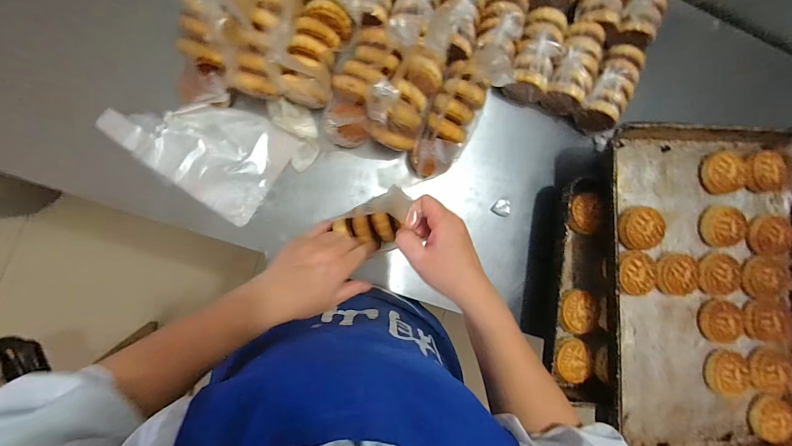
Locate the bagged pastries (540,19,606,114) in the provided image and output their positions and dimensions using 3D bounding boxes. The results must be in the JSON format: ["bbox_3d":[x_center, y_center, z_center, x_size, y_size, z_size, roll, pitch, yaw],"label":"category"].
[{"bbox_3d":[0.335,-0.292,0.633,0.080,0.072,0.149,21,85,-8],"label":"bagged pastries"}]

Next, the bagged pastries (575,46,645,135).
[{"bbox_3d":[0.411,-0.257,0.650,0.083,0.078,0.148,32,84,-7],"label":"bagged pastries"}]

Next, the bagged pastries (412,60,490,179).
[{"bbox_3d":[0.094,-0.171,0.582,0.083,0.056,0.194,23,101,-4],"label":"bagged pastries"}]

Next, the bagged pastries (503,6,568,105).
[{"bbox_3d":[0.261,-0.310,0.624,0.086,0.072,0.152,19,85,-8],"label":"bagged pastries"}]

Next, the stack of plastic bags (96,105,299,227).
[{"bbox_3d":[-0.329,-0.138,0.568,0.272,0.035,0.182,34,87,-4],"label":"stack of plastic bags"}]

